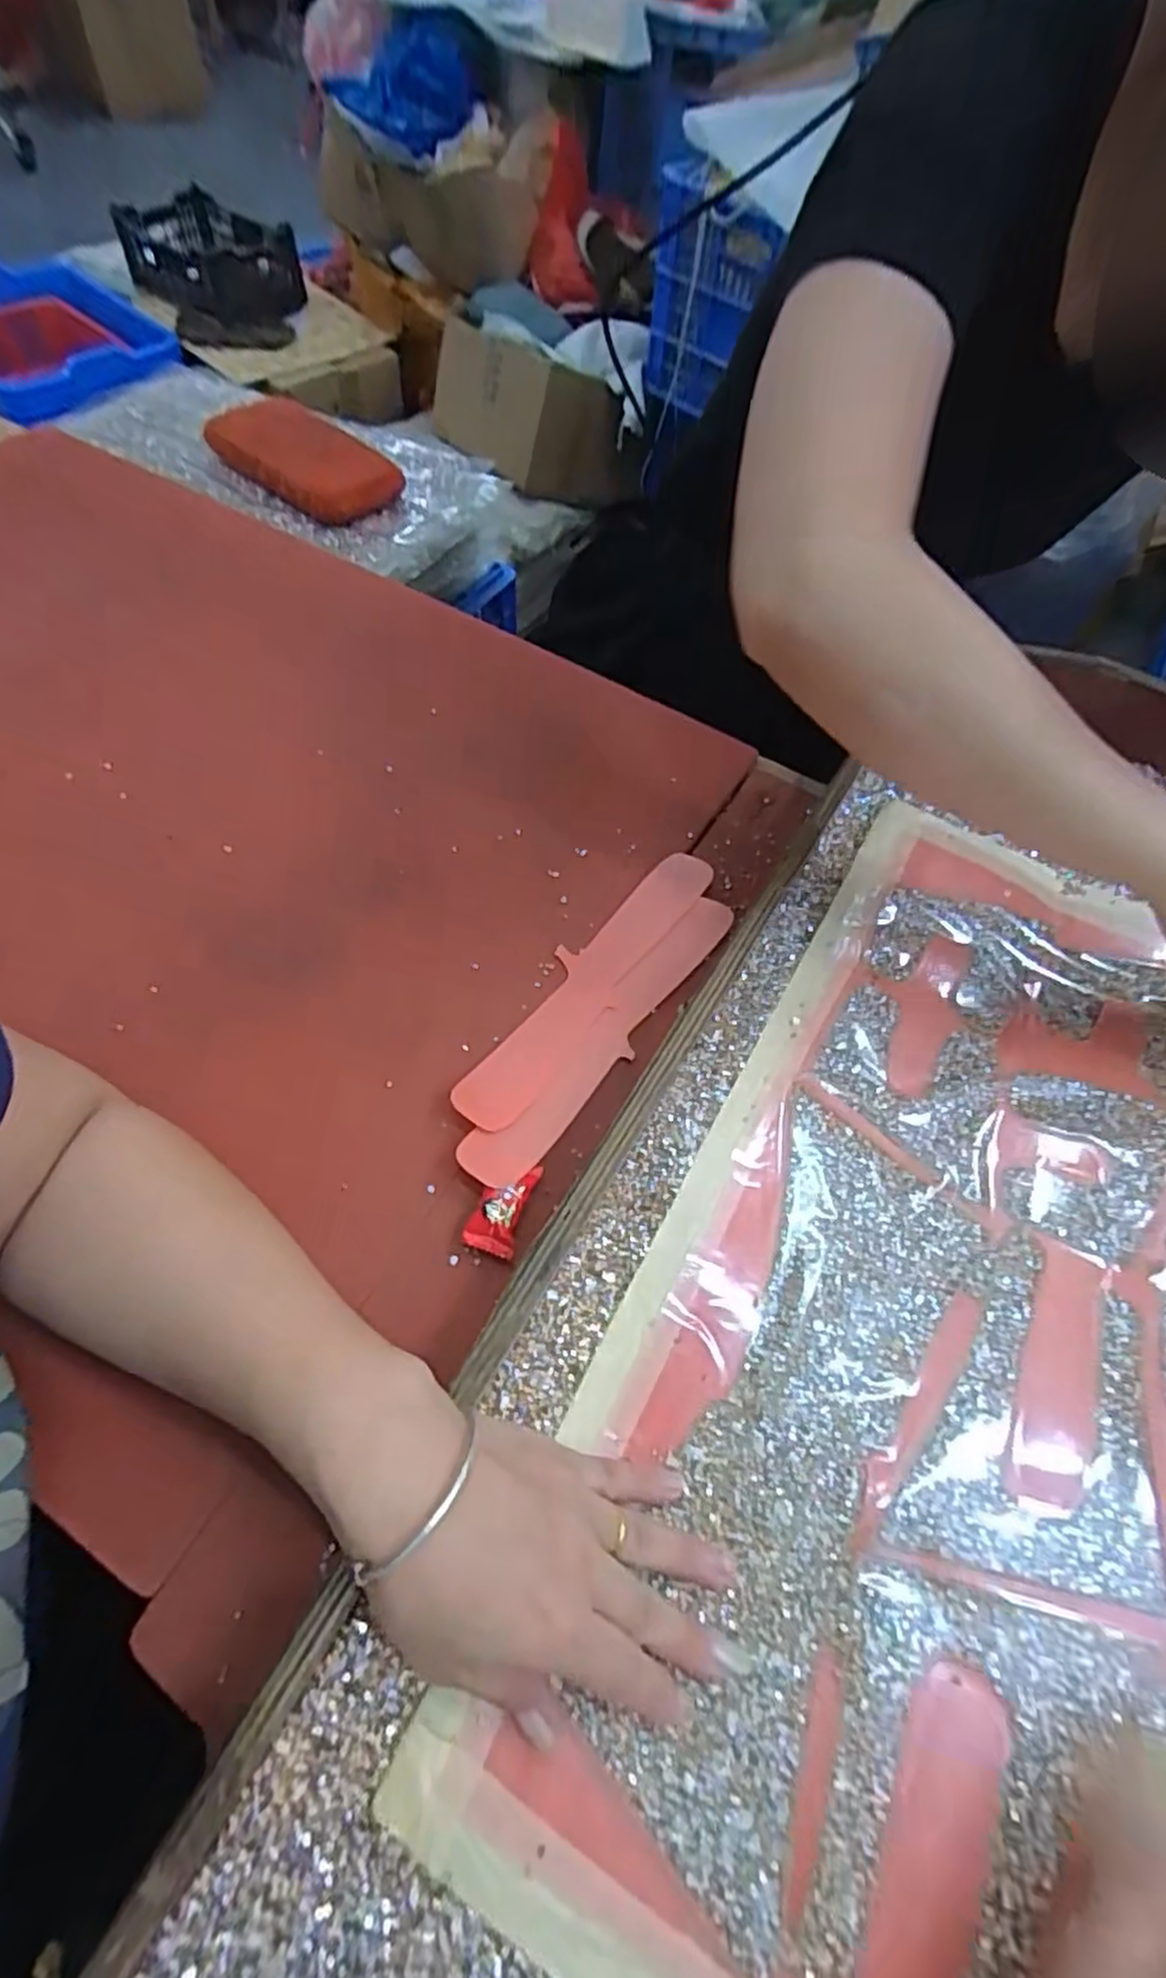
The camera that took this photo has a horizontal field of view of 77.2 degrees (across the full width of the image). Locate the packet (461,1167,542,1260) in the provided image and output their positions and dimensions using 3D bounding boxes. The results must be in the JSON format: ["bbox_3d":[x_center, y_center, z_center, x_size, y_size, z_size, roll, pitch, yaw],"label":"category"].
[{"bbox_3d":[-0.041,0.110,0.374,0.026,0.009,0.047,16,59,7],"label":"packet"}]

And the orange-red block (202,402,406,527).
[{"bbox_3d":[-0.375,-0.712,0.972,0.277,0.053,0.147,40,65,17],"label":"orange-red block"}]

